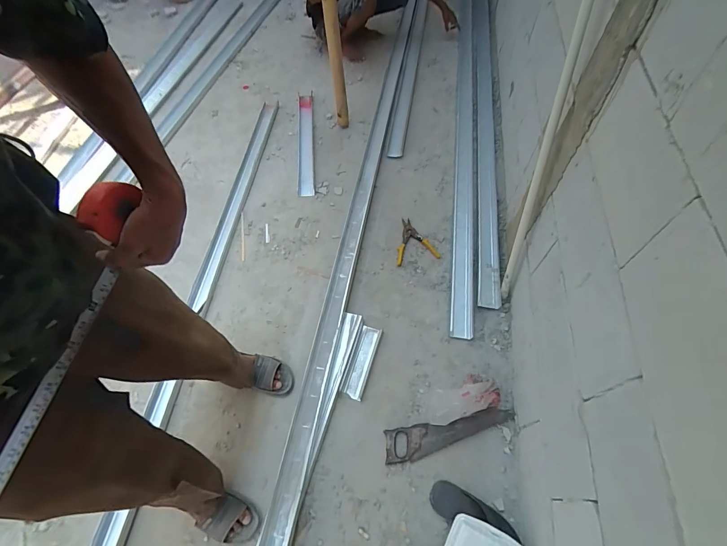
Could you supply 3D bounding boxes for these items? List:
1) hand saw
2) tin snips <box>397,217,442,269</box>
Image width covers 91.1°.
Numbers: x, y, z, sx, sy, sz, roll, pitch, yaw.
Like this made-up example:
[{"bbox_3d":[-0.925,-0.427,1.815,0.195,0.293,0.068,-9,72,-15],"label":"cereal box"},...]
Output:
[{"bbox_3d":[0.260,0.484,1.096,0.410,0.017,0.100,-14,59,-7],"label":"hand saw"},{"bbox_3d":[0.201,-0.137,1.467,0.167,0.023,0.219,-12,59,-5],"label":"tin snips"}]

